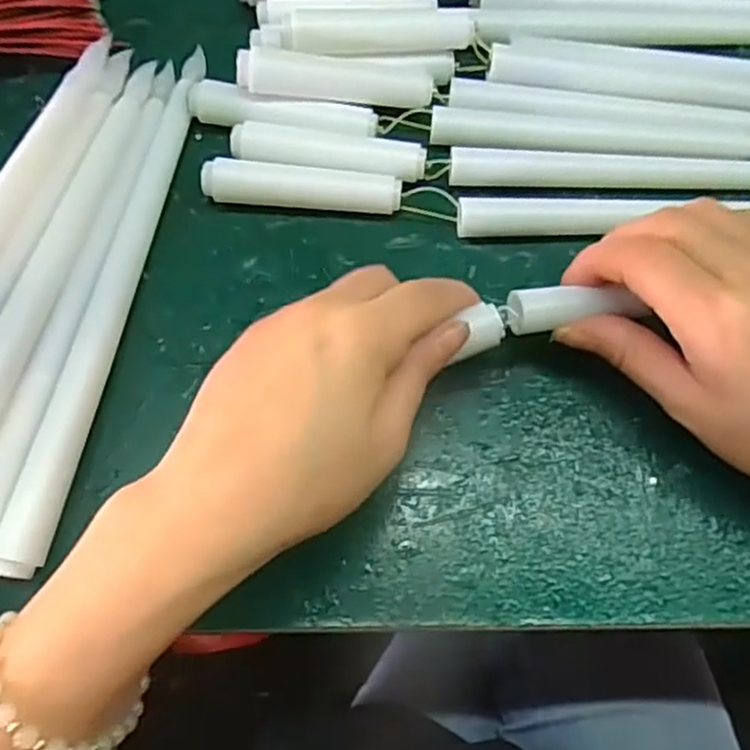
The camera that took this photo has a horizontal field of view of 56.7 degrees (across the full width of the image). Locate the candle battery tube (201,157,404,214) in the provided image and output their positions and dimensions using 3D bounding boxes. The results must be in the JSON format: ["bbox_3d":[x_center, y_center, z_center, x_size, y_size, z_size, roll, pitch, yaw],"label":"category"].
[{"bbox_3d":[-0.032,-0.083,0.312,0.087,0.019,0.016,4,72,2],"label":"candle battery tube"}]

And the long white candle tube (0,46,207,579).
[{"bbox_3d":[-0.110,-0.040,0.298,0.015,0.013,0.242,11,72,4],"label":"long white candle tube"}]

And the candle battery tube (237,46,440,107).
[{"bbox_3d":[-0.016,-0.134,0.311,0.086,0.022,0.016,-2,72,0],"label":"candle battery tube"}]

